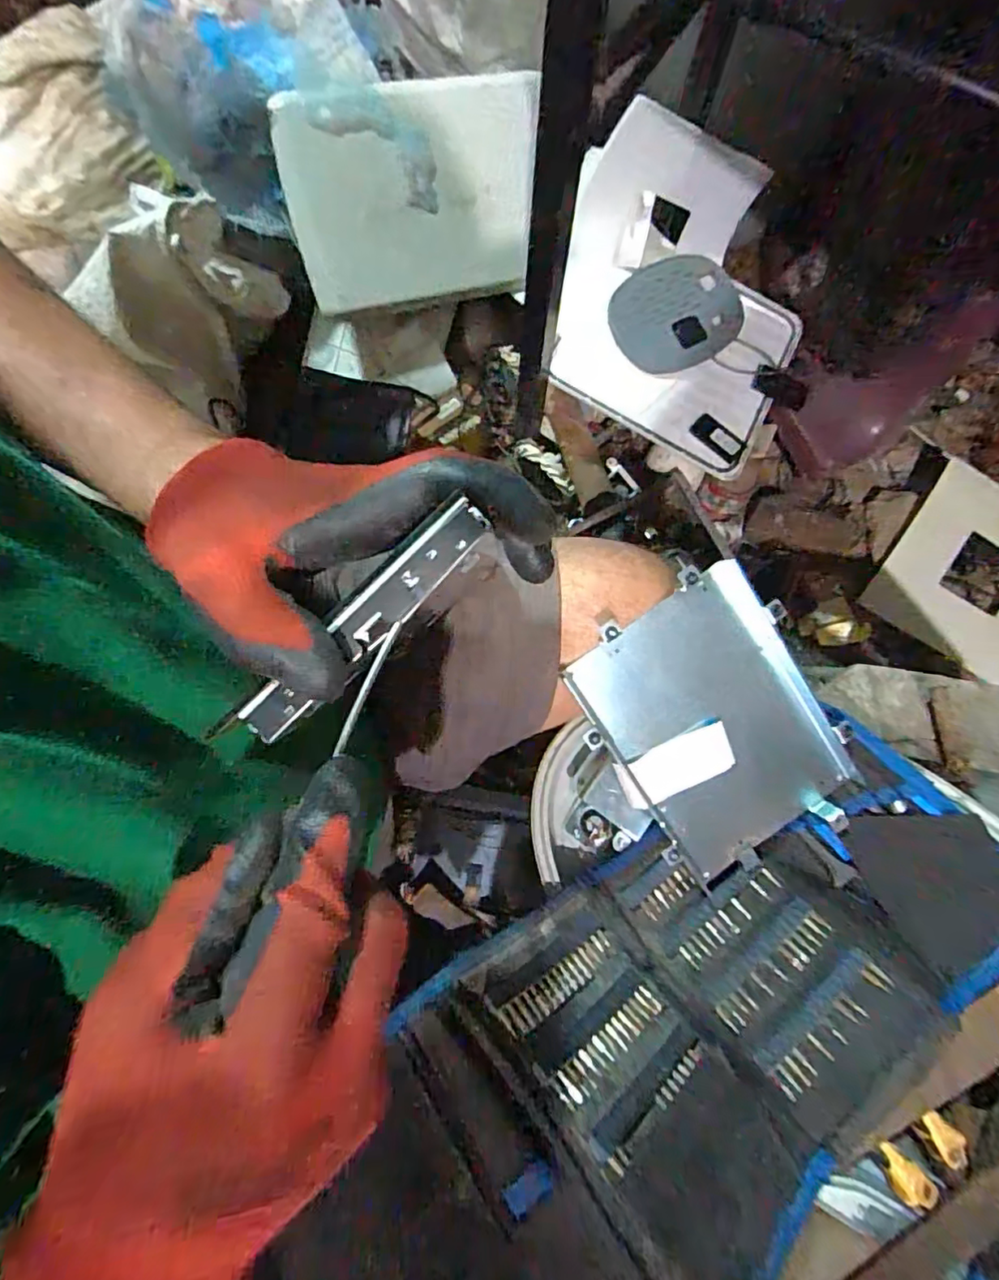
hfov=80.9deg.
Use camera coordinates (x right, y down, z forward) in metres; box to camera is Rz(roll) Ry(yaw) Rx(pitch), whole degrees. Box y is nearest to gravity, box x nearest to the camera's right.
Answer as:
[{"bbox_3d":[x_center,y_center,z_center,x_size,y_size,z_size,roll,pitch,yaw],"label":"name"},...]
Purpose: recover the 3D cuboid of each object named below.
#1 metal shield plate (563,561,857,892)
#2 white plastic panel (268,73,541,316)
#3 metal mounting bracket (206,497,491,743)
[{"bbox_3d":[0.153,0.066,0.416,0.148,0.018,0.210,-33,100,2],"label":"metal shield plate"},{"bbox_3d":[-0.098,-0.538,0.720,0.303,0.214,0.027,-14,34,-9],"label":"white plastic panel"},{"bbox_3d":[-0.054,-0.003,0.222,0.124,0.012,0.019,-43,81,4],"label":"metal mounting bracket"}]

